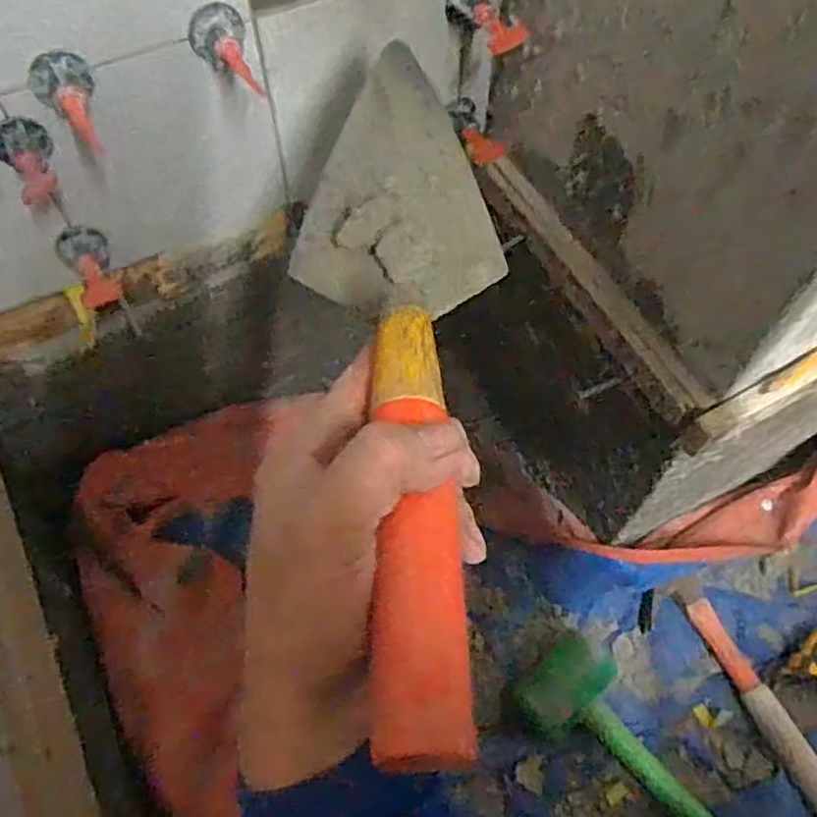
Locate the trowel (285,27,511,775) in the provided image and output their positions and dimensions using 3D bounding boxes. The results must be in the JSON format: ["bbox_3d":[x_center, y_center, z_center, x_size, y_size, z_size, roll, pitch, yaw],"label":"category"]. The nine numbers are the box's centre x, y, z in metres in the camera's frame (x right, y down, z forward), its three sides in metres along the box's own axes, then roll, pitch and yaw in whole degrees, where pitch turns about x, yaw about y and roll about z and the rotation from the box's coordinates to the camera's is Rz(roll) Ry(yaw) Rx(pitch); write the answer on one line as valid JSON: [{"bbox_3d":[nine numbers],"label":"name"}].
[{"bbox_3d":[-0.002,-0.041,0.305,0.096,0.062,0.349,-1,49,-1],"label":"trowel"}]

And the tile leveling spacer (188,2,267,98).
[{"bbox_3d":[-0.106,-0.205,0.405,0.032,0.033,0.044,-15,62,-9],"label":"tile leveling spacer"}]

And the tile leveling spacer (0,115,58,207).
[{"bbox_3d":[-0.216,-0.143,0.401,0.030,0.033,0.038,-29,65,-15],"label":"tile leveling spacer"}]

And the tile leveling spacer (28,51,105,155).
[{"bbox_3d":[-0.186,-0.169,0.387,0.032,0.037,0.044,-24,63,-13],"label":"tile leveling spacer"}]

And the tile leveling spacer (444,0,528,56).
[{"bbox_3d":[0.054,-0.266,0.482,0.057,0.032,0.027,41,67,2],"label":"tile leveling spacer"}]

